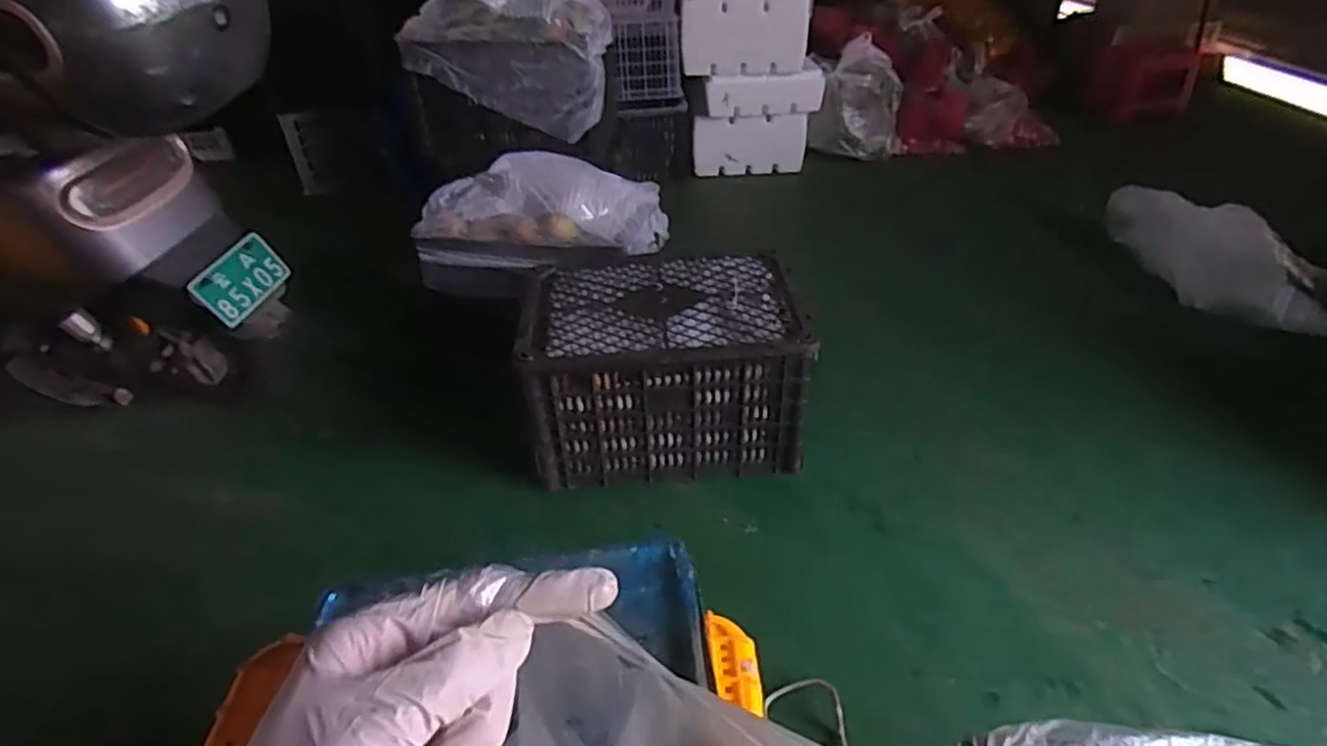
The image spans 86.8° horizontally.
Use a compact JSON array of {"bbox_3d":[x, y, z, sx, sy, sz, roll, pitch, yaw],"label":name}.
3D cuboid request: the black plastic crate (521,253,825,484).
[{"bbox_3d":[-0.002,-0.017,1.313,0.475,0.276,0.313,-3,37,-2],"label":"black plastic crate"}]

